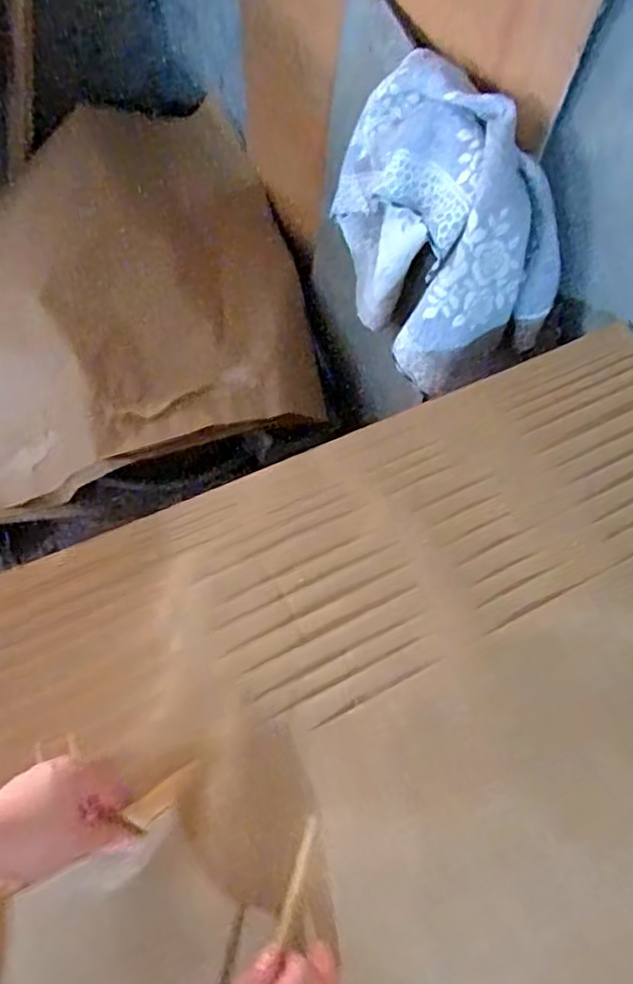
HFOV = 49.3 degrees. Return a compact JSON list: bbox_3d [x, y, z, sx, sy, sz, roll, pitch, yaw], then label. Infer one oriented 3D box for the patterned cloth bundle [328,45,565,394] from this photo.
[{"bbox_3d":[0.142,-0.284,0.746,0.165,0.270,0.281,-12,67,-6],"label":"patterned cloth bundle"}]

